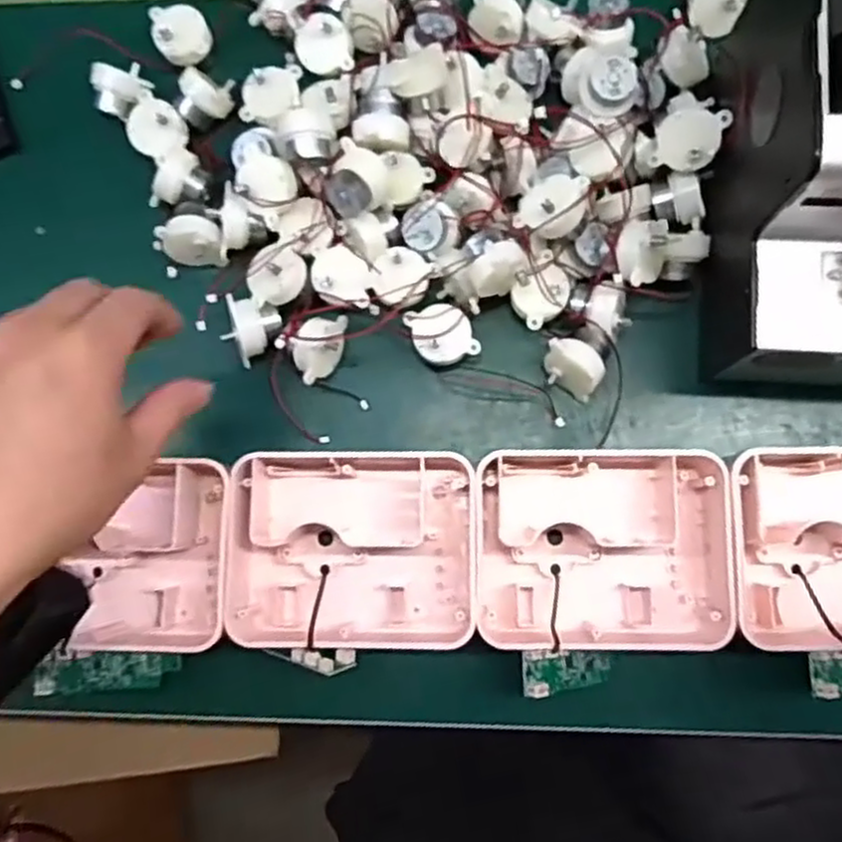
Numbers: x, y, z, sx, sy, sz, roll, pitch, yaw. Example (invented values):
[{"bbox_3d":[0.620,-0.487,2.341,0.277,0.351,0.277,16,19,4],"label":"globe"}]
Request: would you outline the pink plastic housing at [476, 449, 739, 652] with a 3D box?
[{"bbox_3d":[0.095,0.066,0.397,0.133,0.035,0.105,0,79,3],"label":"pink plastic housing"}]

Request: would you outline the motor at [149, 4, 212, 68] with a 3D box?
[{"bbox_3d":[-0.144,-0.232,0.457,0.033,0.019,0.036,-26,80,-4],"label":"motor"}]

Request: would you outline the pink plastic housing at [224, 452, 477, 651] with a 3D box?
[{"bbox_3d":[-0.036,0.068,0.410,0.131,0.047,0.107,1,79,3],"label":"pink plastic housing"}]

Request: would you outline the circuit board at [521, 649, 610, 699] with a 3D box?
[{"bbox_3d":[0.077,0.127,0.386,0.061,0.010,0.021,8,77,-34],"label":"circuit board"}]

